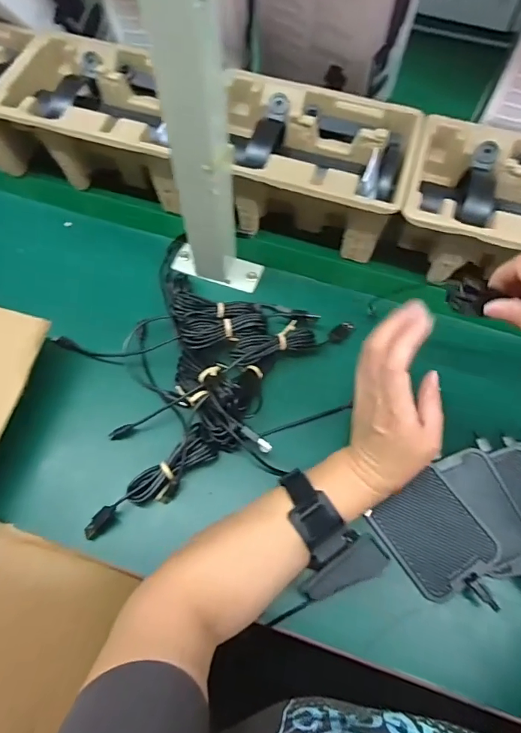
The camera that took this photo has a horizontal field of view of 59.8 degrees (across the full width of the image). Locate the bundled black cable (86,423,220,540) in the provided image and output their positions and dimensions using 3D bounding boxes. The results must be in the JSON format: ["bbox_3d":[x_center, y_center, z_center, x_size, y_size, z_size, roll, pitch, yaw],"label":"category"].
[{"bbox_3d":[-0.098,0.111,0.418,0.136,0.024,0.033,-41,72,-15],"label":"bundled black cable"}]

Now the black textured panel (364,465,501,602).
[{"bbox_3d":[0.156,0.151,0.407,0.078,0.017,0.090,-33,70,-13],"label":"black textured panel"}]

